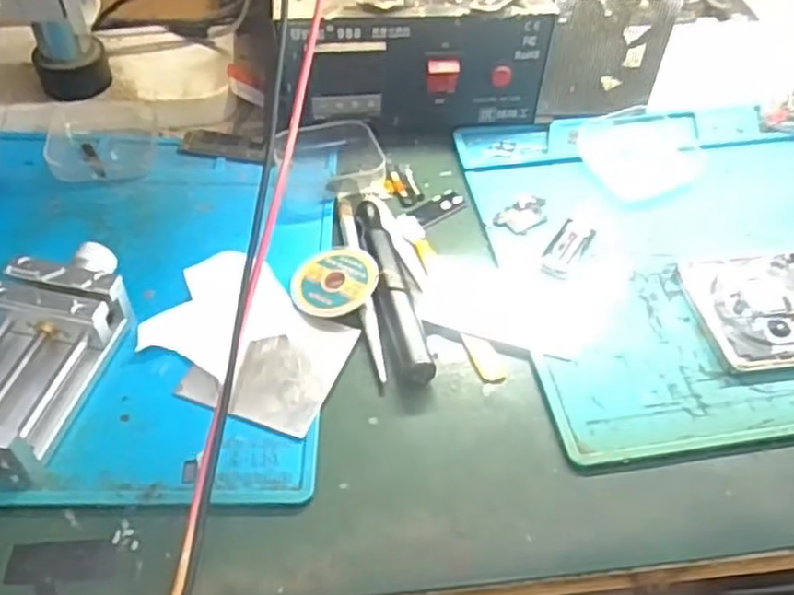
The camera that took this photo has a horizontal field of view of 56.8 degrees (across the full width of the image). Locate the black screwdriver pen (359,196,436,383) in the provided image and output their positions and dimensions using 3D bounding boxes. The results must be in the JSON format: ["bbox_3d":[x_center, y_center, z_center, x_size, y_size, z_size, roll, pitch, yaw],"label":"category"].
[{"bbox_3d":[-0.003,-0.006,0.387,0.015,0.012,0.123,-10,50,-10],"label":"black screwdriver pen"}]

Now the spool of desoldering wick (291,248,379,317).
[{"bbox_3d":[-0.032,-0.008,0.383,0.043,0.015,0.041,1,49,-1],"label":"spool of desoldering wick"}]

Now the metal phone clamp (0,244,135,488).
[{"bbox_3d":[-0.169,0.031,0.335,0.053,0.032,0.138,12,49,9],"label":"metal phone clamp"}]

